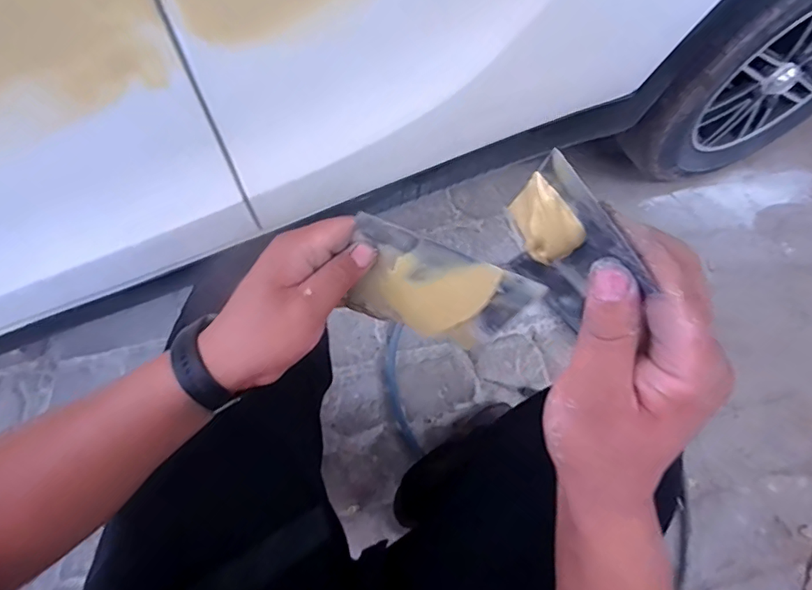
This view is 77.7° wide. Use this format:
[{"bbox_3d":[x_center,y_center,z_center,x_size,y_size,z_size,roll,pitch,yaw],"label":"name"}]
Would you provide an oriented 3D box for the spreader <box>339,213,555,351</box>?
[{"bbox_3d":[0.022,-0.001,0.365,0.128,0.074,0.008,20,32,1],"label":"spreader"}]

